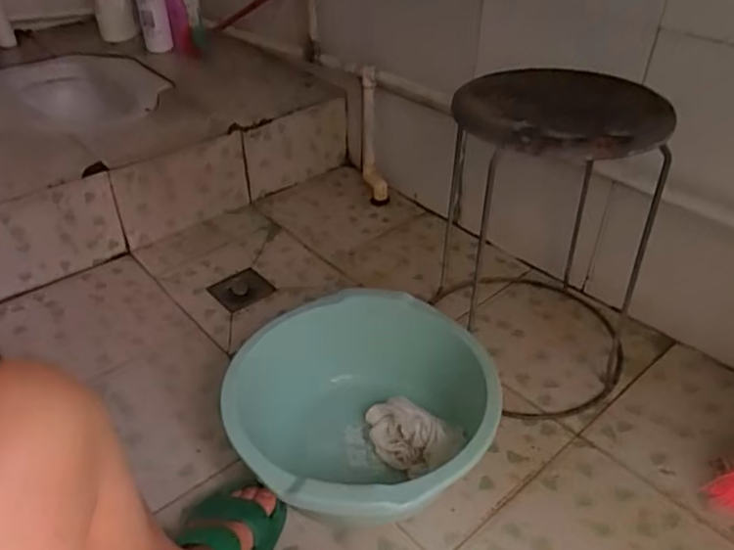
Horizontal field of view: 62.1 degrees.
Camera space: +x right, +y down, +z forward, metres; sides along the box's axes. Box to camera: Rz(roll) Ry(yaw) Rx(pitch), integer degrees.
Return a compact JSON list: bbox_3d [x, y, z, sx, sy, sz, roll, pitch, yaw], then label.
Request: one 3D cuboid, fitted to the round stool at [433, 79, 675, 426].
[{"bbox_3d":[0.282,-0.065,0.956,0.310,0.436,0.353,2,36,4],"label":"round stool"}]

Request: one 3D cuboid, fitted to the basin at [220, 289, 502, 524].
[{"bbox_3d":[0.002,0.194,0.854,0.354,0.148,0.364,0,36,0],"label":"basin"}]

